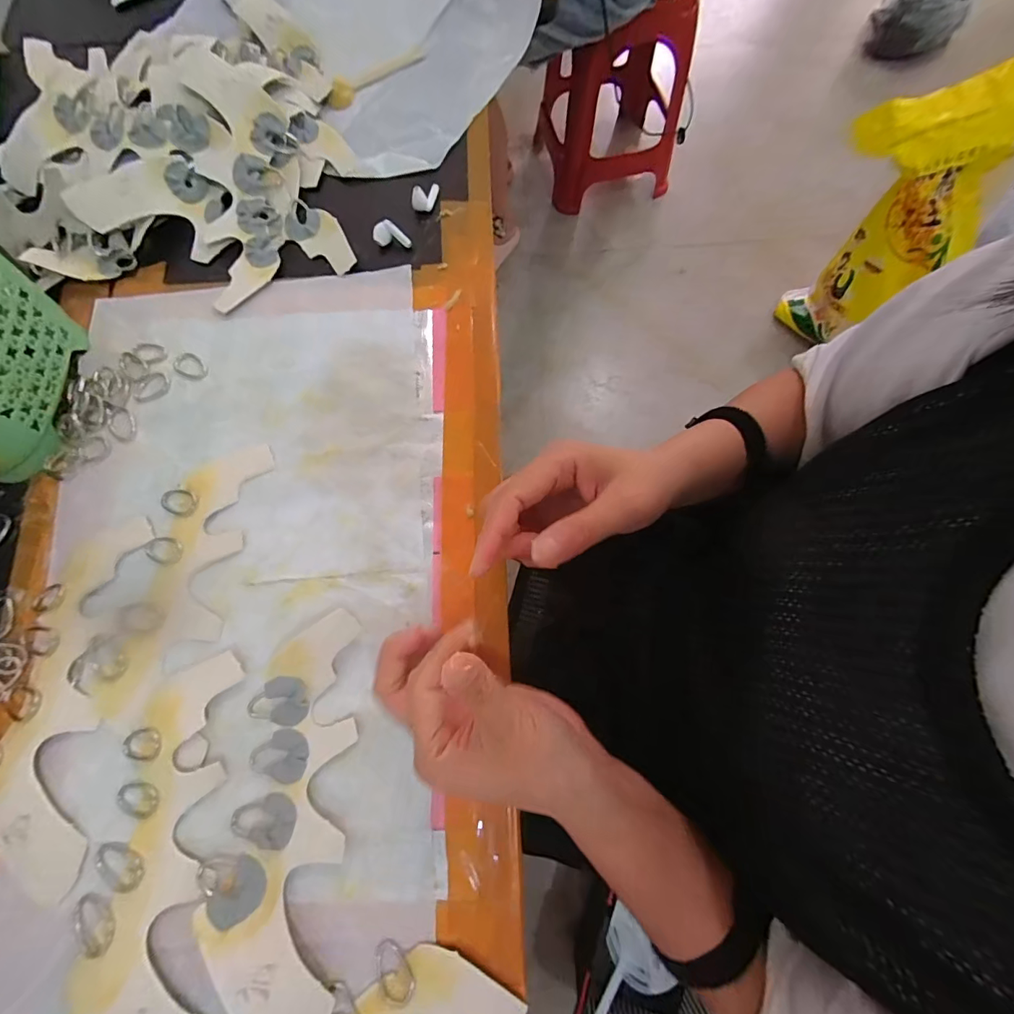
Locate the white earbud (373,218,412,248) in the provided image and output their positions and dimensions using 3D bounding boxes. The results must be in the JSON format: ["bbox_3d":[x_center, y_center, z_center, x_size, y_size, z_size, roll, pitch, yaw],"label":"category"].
[{"bbox_3d":[-0.099,-0.230,0.384,0.030,0.015,0.017,31,78,8],"label":"white earbud"}]

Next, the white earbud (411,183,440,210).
[{"bbox_3d":[-0.070,-0.272,0.394,0.027,0.017,0.013,-26,77,-6],"label":"white earbud"}]

